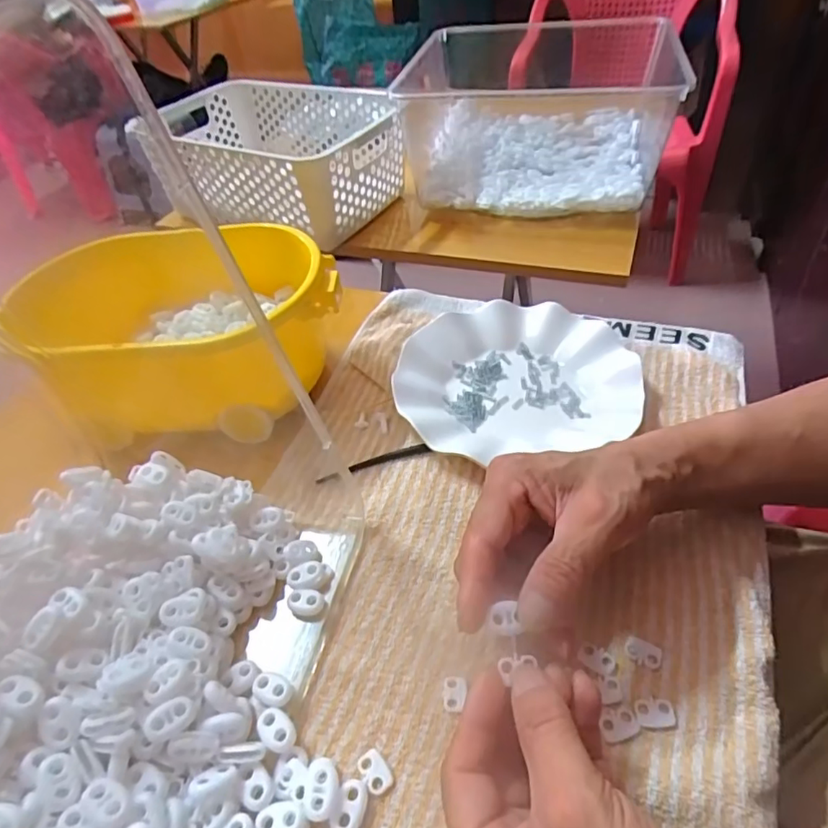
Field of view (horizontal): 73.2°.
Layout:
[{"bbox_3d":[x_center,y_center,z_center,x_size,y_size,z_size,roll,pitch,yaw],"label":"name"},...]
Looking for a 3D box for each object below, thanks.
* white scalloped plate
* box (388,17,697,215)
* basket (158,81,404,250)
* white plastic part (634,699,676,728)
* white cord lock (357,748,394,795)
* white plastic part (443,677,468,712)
[{"bbox_3d":[0.077,-0.033,0.443,0.177,0.025,0.154,-8,45,-1],"label":"white scalloped plate"},{"bbox_3d":[0.160,-0.375,0.694,0.296,0.137,0.306,10,47,16],"label":"box"},{"bbox_3d":[-0.164,-0.323,0.697,0.306,0.102,0.199,24,53,28],"label":"basket"},{"bbox_3d":[0.118,0.146,0.273,0.018,0.004,0.012,-3,45,4],"label":"white plastic part"},{"bbox_3d":[-0.019,0.171,0.268,0.012,0.004,0.020,-28,49,-20],"label":"white cord lock"},{"bbox_3d":[0.021,0.145,0.289,0.012,0.005,0.018,4,46,11],"label":"white plastic part"}]

